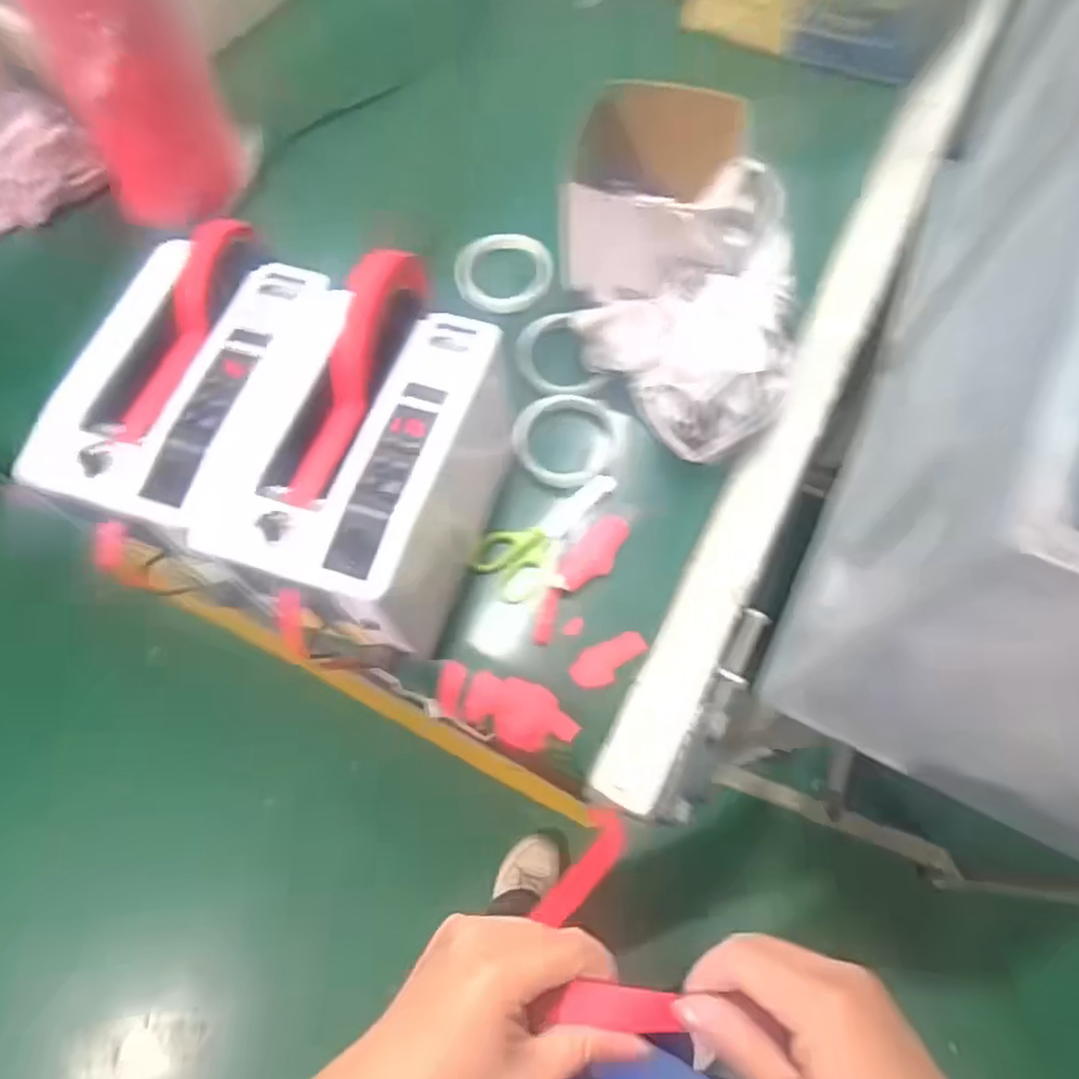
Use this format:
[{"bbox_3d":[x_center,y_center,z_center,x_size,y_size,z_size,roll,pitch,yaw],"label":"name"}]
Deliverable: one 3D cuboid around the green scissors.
[{"bbox_3d":[0.009,-0.008,0.573,0.133,0.013,0.057,-41,72,-13],"label":"green scissors"}]

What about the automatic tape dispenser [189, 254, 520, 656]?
[{"bbox_3d":[-0.119,-0.055,0.513,0.148,0.154,0.229,16,69,8],"label":"automatic tape dispenser"}]

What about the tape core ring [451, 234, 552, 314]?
[{"bbox_3d":[-0.034,-0.256,0.673,0.091,0.011,0.087,-1,68,2],"label":"tape core ring"}]

